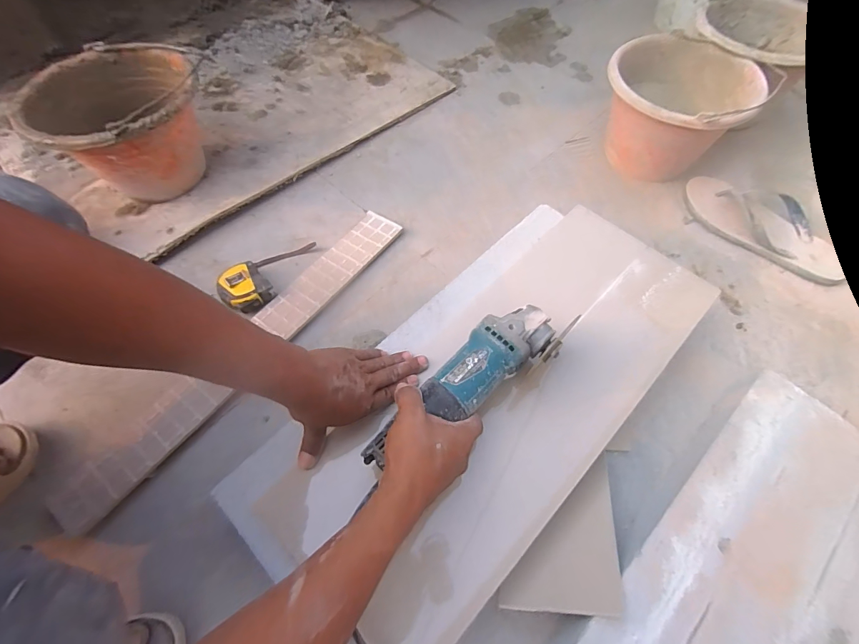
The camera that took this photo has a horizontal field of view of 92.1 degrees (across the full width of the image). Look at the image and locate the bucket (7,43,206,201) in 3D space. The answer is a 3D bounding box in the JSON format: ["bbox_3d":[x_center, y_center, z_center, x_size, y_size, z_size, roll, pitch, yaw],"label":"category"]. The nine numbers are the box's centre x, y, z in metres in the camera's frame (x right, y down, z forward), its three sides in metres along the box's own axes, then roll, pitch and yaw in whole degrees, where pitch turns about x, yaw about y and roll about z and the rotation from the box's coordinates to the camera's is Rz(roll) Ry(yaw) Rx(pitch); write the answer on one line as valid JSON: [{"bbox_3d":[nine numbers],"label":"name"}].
[{"bbox_3d":[-0.496,-0.313,0.697,0.243,0.176,0.243,0,61,-1],"label":"bucket"}]

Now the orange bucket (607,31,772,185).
[{"bbox_3d":[0.419,-0.368,0.752,0.225,0.164,0.228,0,61,-1],"label":"orange bucket"}]

